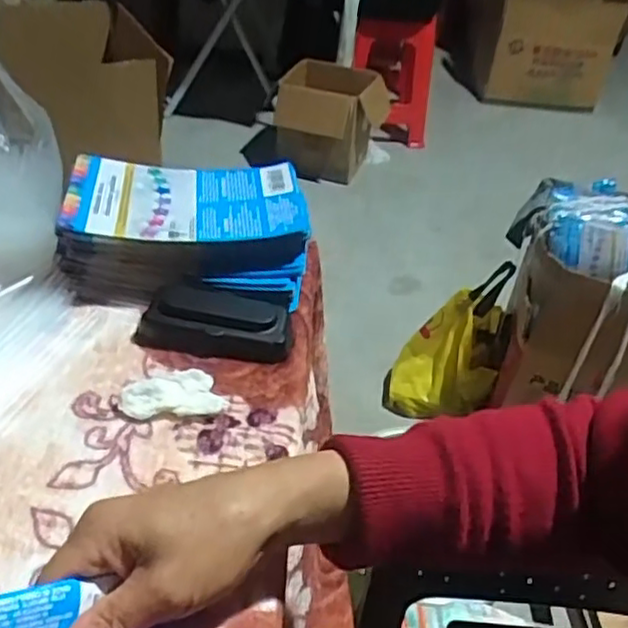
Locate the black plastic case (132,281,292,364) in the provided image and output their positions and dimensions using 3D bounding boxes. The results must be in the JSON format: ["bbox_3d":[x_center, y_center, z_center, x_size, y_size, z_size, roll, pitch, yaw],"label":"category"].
[{"bbox_3d":[-0.071,0.002,0.493,0.107,0.032,0.054,8,39,1],"label":"black plastic case"}]

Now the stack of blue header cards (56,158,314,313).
[{"bbox_3d":[-0.100,-0.068,0.546,0.192,0.069,0.126,3,39,-5],"label":"stack of blue header cards"}]

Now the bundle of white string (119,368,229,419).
[{"bbox_3d":[-0.093,0.053,0.440,0.066,0.014,0.033,-3,40,-12],"label":"bundle of white string"}]

